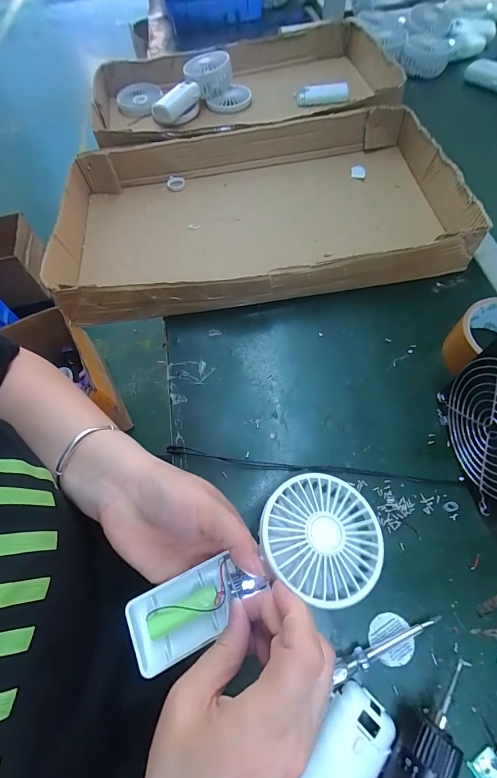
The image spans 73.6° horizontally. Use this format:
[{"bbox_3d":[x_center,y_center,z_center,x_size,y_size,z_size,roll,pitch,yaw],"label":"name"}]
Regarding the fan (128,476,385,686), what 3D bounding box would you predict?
[{"bbox_3d":[0.007,0.129,0.239,0.184,0.035,0.083,-24,64,-7],"label":"fan"}]

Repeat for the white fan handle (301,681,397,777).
[{"bbox_3d":[0.060,0.257,0.224,0.039,0.017,0.093,34,70,19],"label":"white fan handle"}]

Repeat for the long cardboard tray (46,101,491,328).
[{"bbox_3d":[0.006,-0.252,0.469,0.534,0.063,0.309,-9,63,-1],"label":"long cardboard tray"}]

